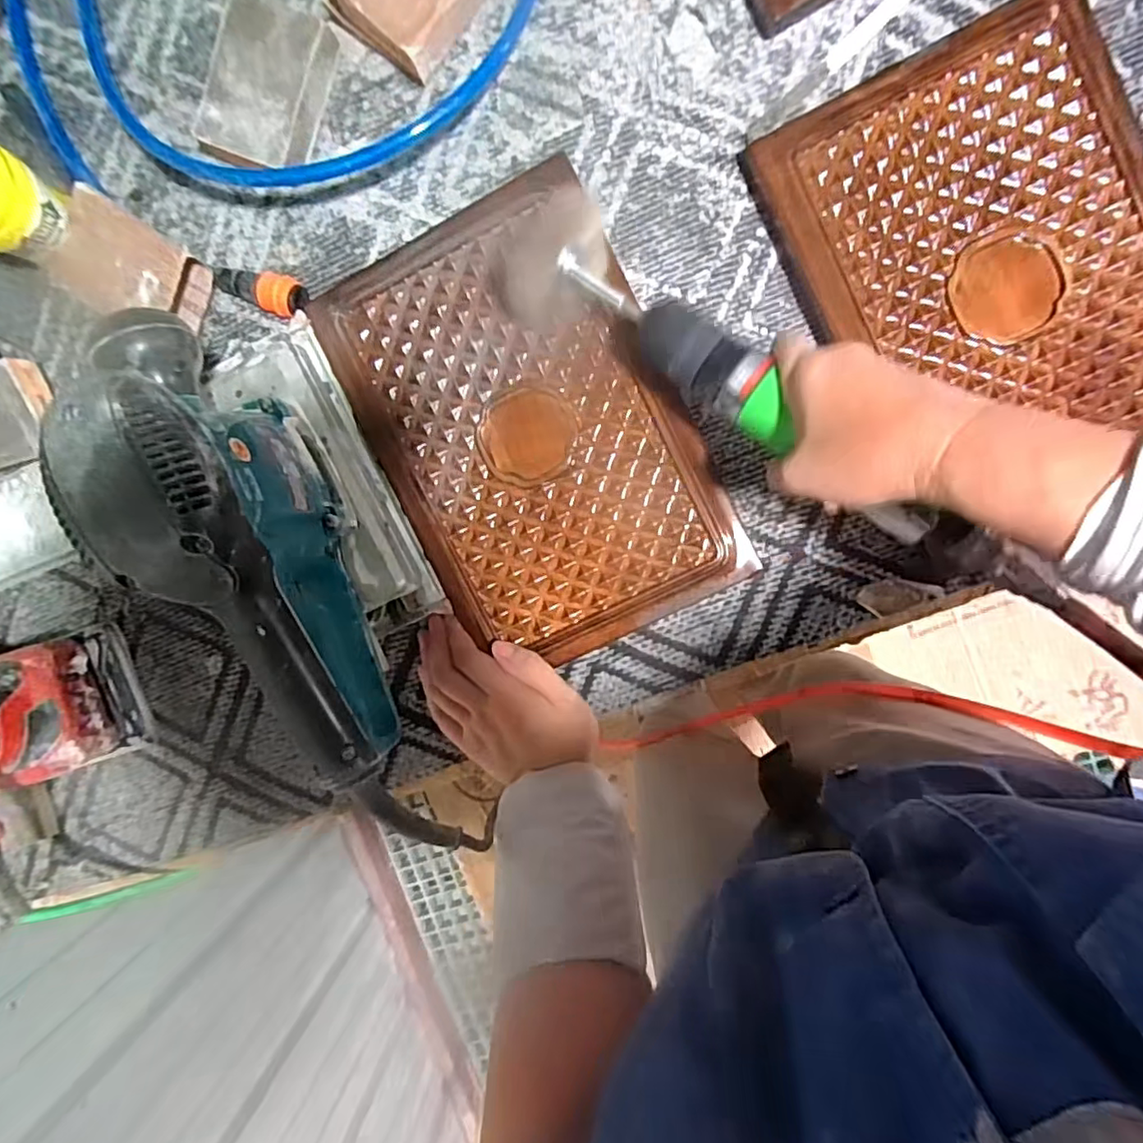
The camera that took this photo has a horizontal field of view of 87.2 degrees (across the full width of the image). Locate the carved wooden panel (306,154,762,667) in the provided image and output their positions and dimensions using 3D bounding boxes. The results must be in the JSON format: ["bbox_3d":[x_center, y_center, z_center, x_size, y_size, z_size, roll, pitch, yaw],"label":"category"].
[{"bbox_3d":[-0.034,-0.093,0.421,0.201,0.014,0.308,-27,93,7],"label":"carved wooden panel"}]

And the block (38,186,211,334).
[{"bbox_3d":[-0.314,-0.213,0.428,0.098,0.039,0.069,33,98,1],"label":"block"}]

